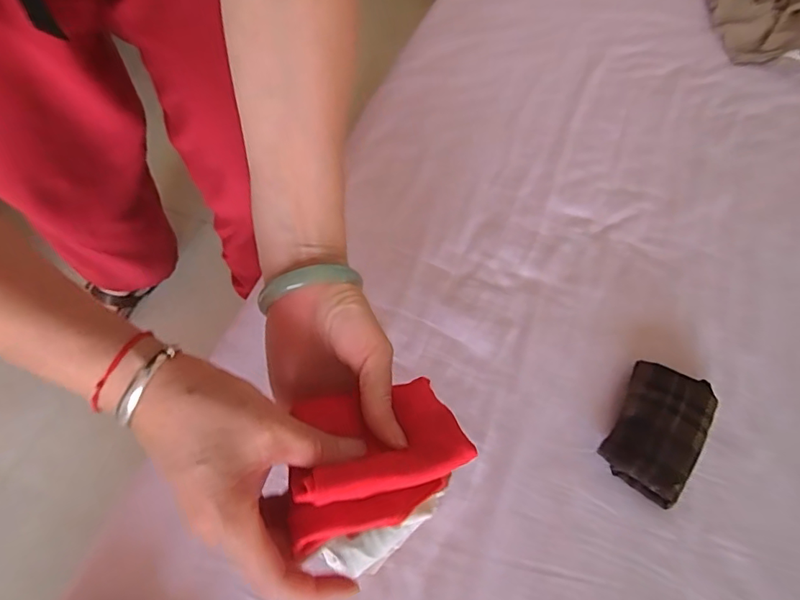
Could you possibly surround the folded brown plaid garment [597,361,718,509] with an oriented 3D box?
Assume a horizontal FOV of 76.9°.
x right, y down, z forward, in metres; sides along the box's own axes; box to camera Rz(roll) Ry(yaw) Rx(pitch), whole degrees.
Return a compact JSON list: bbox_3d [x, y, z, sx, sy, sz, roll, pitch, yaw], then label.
[{"bbox_3d":[0.213,0.106,0.418,0.070,0.037,0.103,29,63,15],"label":"folded brown plaid garment"}]

